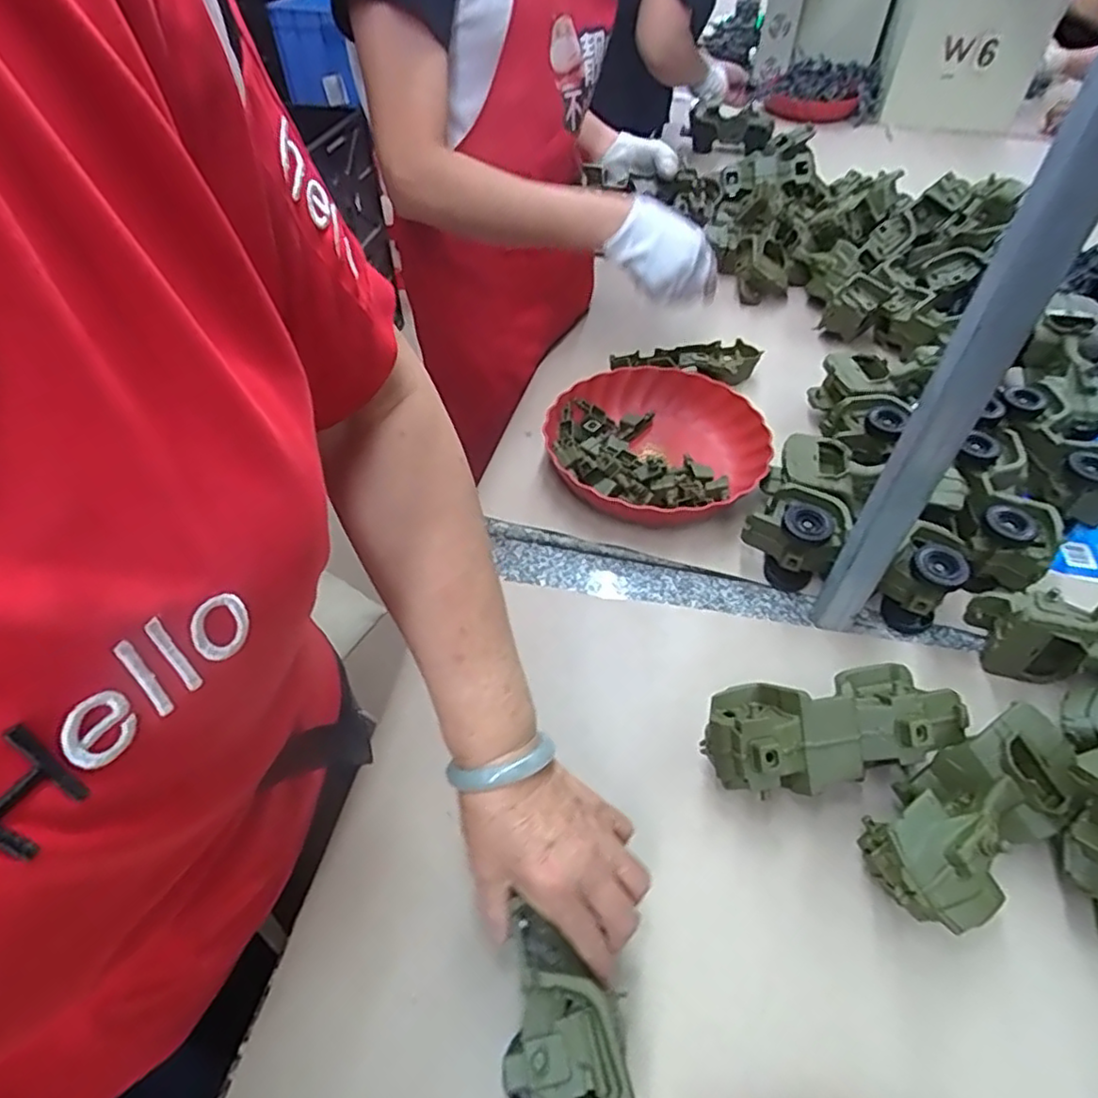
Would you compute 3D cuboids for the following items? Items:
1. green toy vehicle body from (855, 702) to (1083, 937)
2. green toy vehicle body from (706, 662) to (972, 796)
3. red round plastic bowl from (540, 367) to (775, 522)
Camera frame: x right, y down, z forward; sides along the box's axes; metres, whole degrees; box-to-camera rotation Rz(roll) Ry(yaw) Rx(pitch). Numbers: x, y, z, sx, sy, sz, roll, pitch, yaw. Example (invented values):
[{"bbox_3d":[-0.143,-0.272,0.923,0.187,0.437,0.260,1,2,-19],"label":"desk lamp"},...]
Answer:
[{"bbox_3d":[0.293,0.188,0.459,0.175,0.077,0.081,-29,54,-23],"label":"green toy vehicle body"},{"bbox_3d":[0.213,0.137,0.500,0.188,0.079,0.077,-9,49,-8],"label":"green toy vehicle body"},{"bbox_3d":[0.117,-0.116,0.740,0.240,0.055,0.244,0,48,0],"label":"red round plastic bowl"}]

